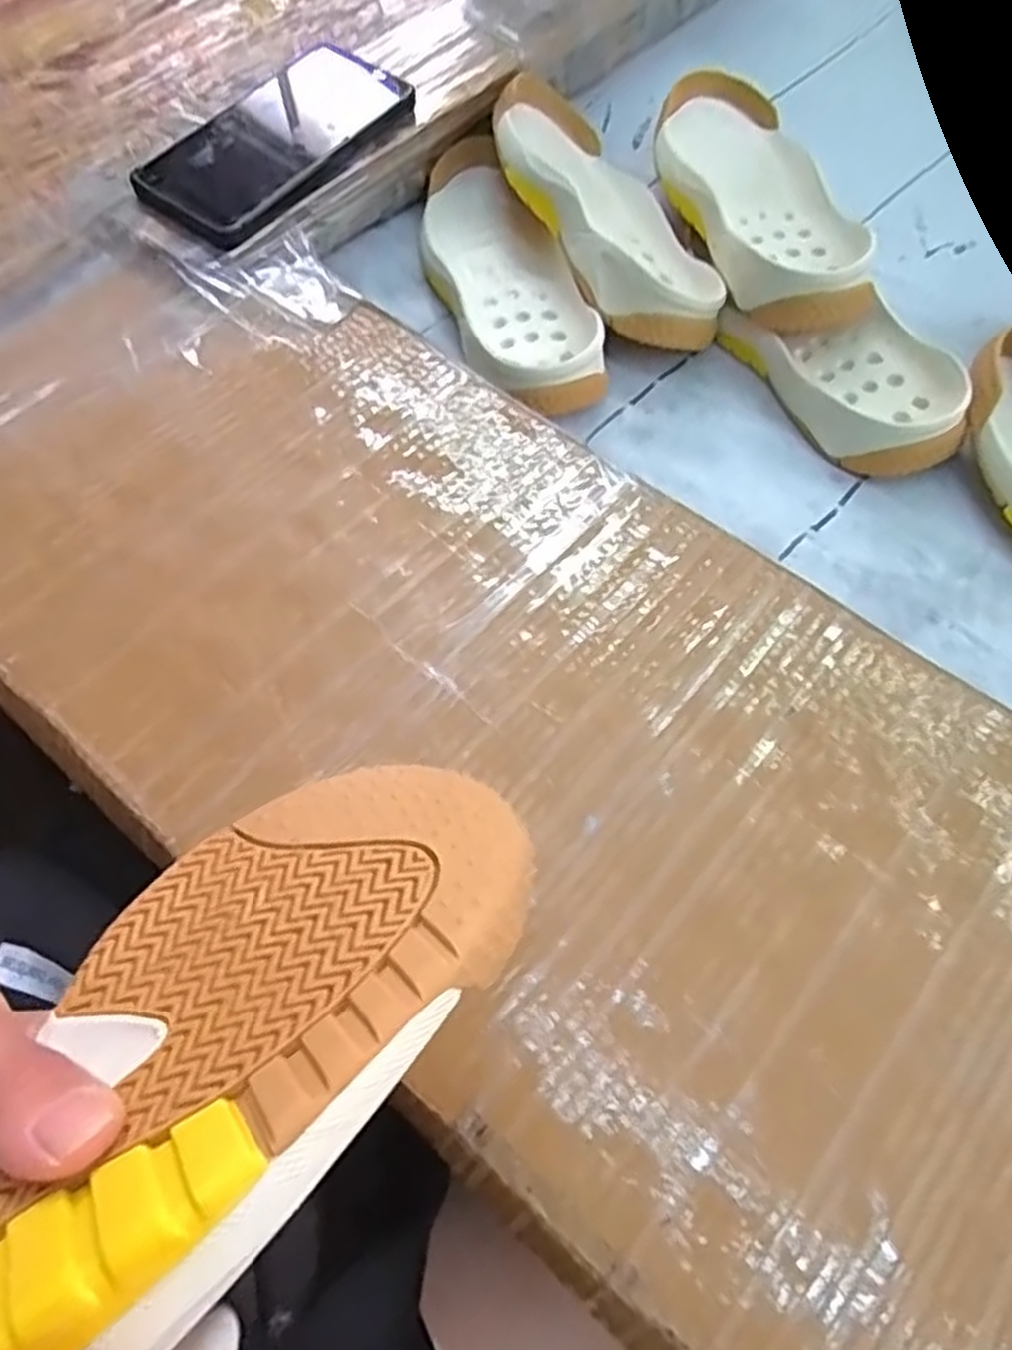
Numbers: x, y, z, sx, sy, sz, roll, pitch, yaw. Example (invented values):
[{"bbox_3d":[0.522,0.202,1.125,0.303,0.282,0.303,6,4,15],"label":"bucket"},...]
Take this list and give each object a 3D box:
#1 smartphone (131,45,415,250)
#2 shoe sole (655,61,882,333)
[{"bbox_3d":[-0.130,-0.316,0.470,0.077,0.016,0.170,38,71,7],"label":"smartphone"},{"bbox_3d":[0.149,-0.296,0.494,0.095,0.067,0.234,-8,64,-3],"label":"shoe sole"}]

